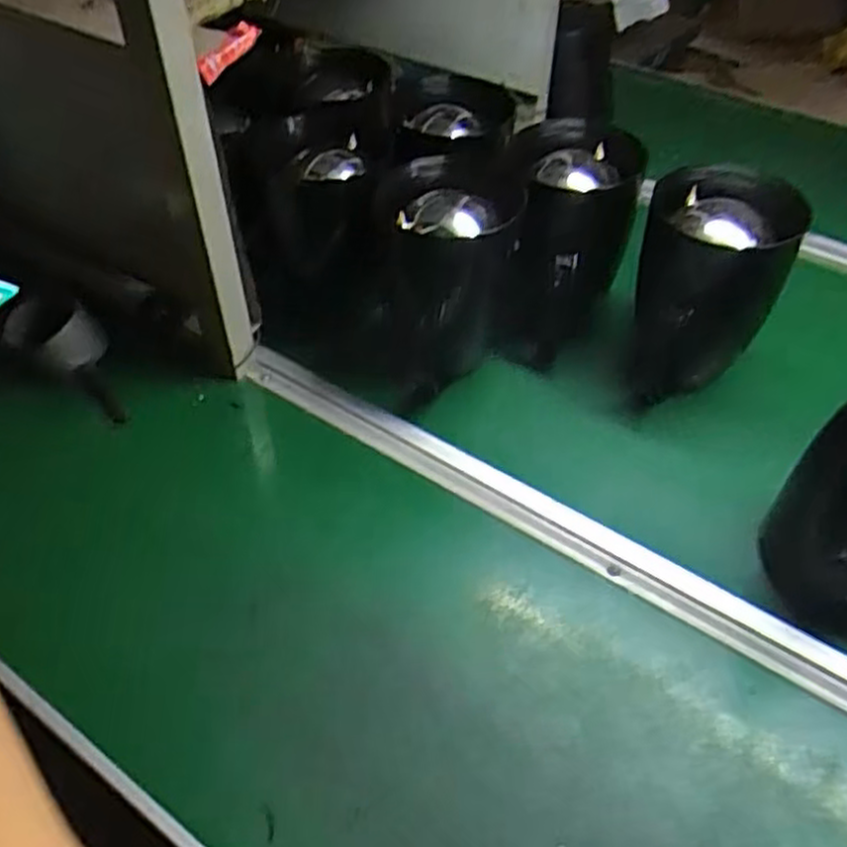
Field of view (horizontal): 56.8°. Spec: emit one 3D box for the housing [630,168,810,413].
[{"bbox_3d":[0.258,-0.115,0.722,0.119,0.185,0.109,2,46,2],"label":"housing"}]

